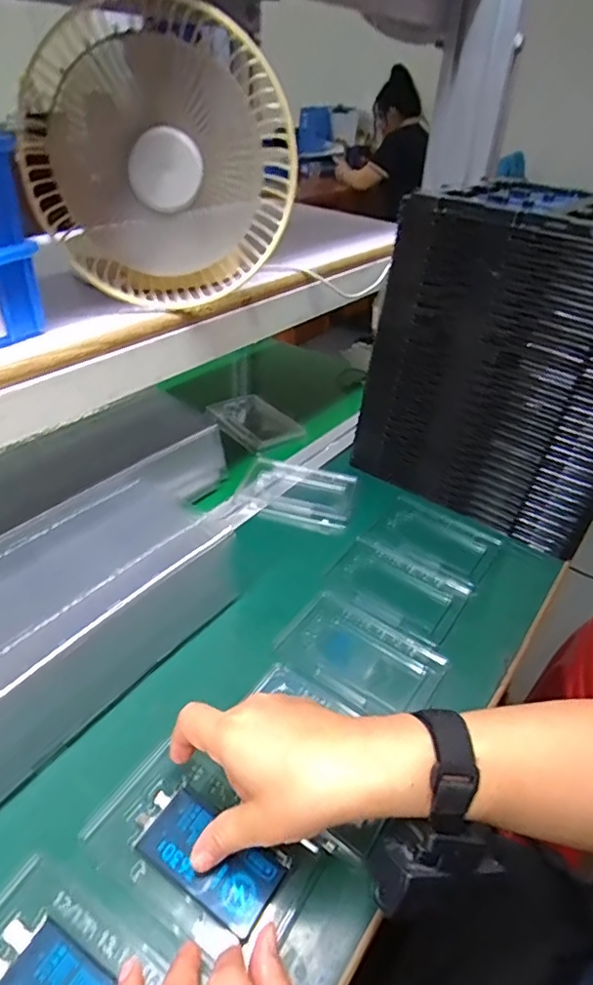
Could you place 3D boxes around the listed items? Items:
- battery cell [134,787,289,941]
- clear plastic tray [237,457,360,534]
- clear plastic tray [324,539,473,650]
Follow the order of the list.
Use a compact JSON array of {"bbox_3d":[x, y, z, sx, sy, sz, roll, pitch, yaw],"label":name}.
[{"bbox_3d":[-0.056,0.220,0.334,0.093,0.007,0.043,24,41,25],"label":"battery cell"},{"bbox_3d":[0.000,-0.002,0.638,0.133,0.012,0.096,14,38,15],"label":"clear plastic tray"},{"bbox_3d":[0.096,0.093,0.529,0.123,0.010,0.091,25,42,27],"label":"clear plastic tray"}]

